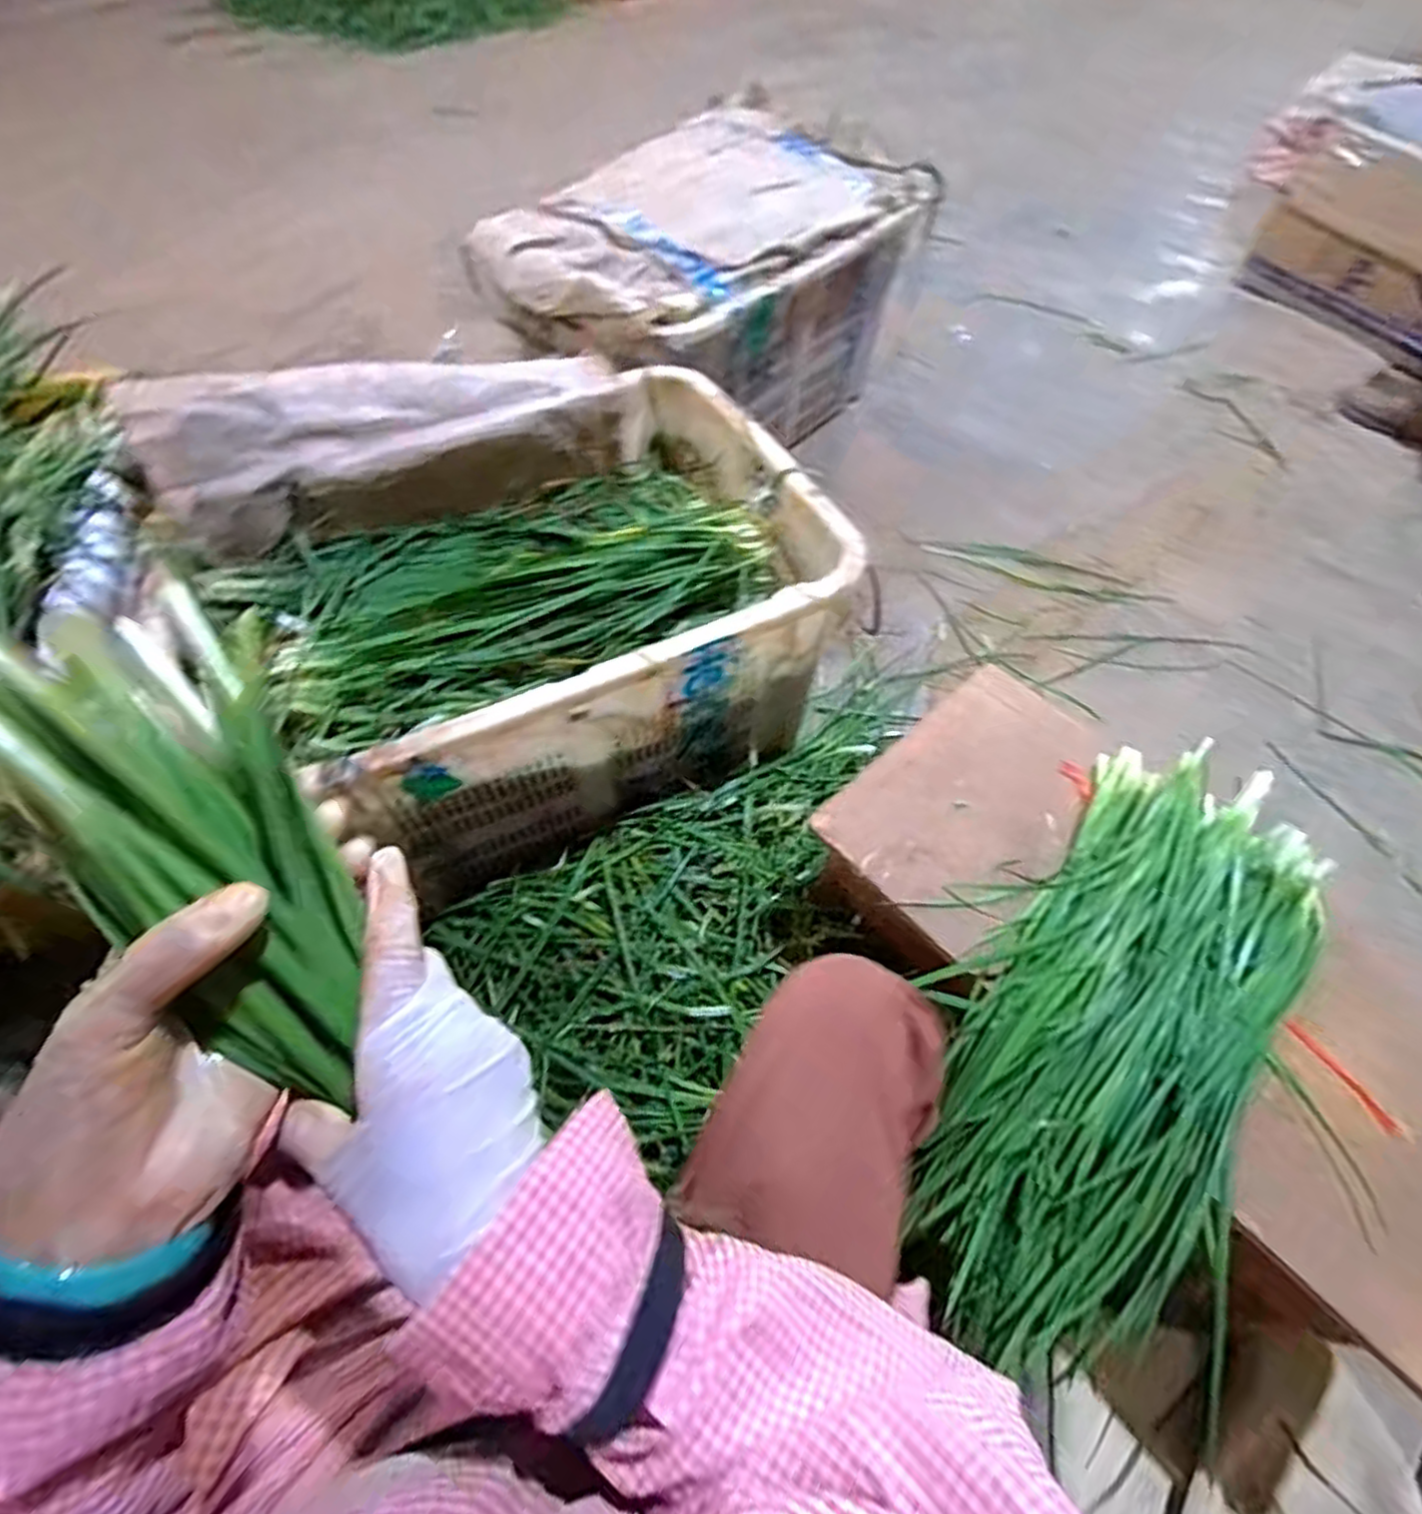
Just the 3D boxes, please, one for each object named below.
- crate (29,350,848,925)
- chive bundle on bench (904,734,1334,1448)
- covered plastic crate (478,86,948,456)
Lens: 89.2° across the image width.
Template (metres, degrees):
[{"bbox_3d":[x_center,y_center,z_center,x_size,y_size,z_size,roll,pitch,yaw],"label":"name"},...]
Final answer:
[{"bbox_3d":[-0.242,-0.188,0.861,0.692,0.279,0.527,-23,60,-14],"label":"crate"},{"bbox_3d":[0.342,0.194,0.554,0.221,0.097,0.438,27,61,16],"label":"chive bundle on bench"},{"bbox_3d":[-0.004,-0.817,1.294,0.465,0.363,0.738,40,66,22],"label":"covered plastic crate"}]

